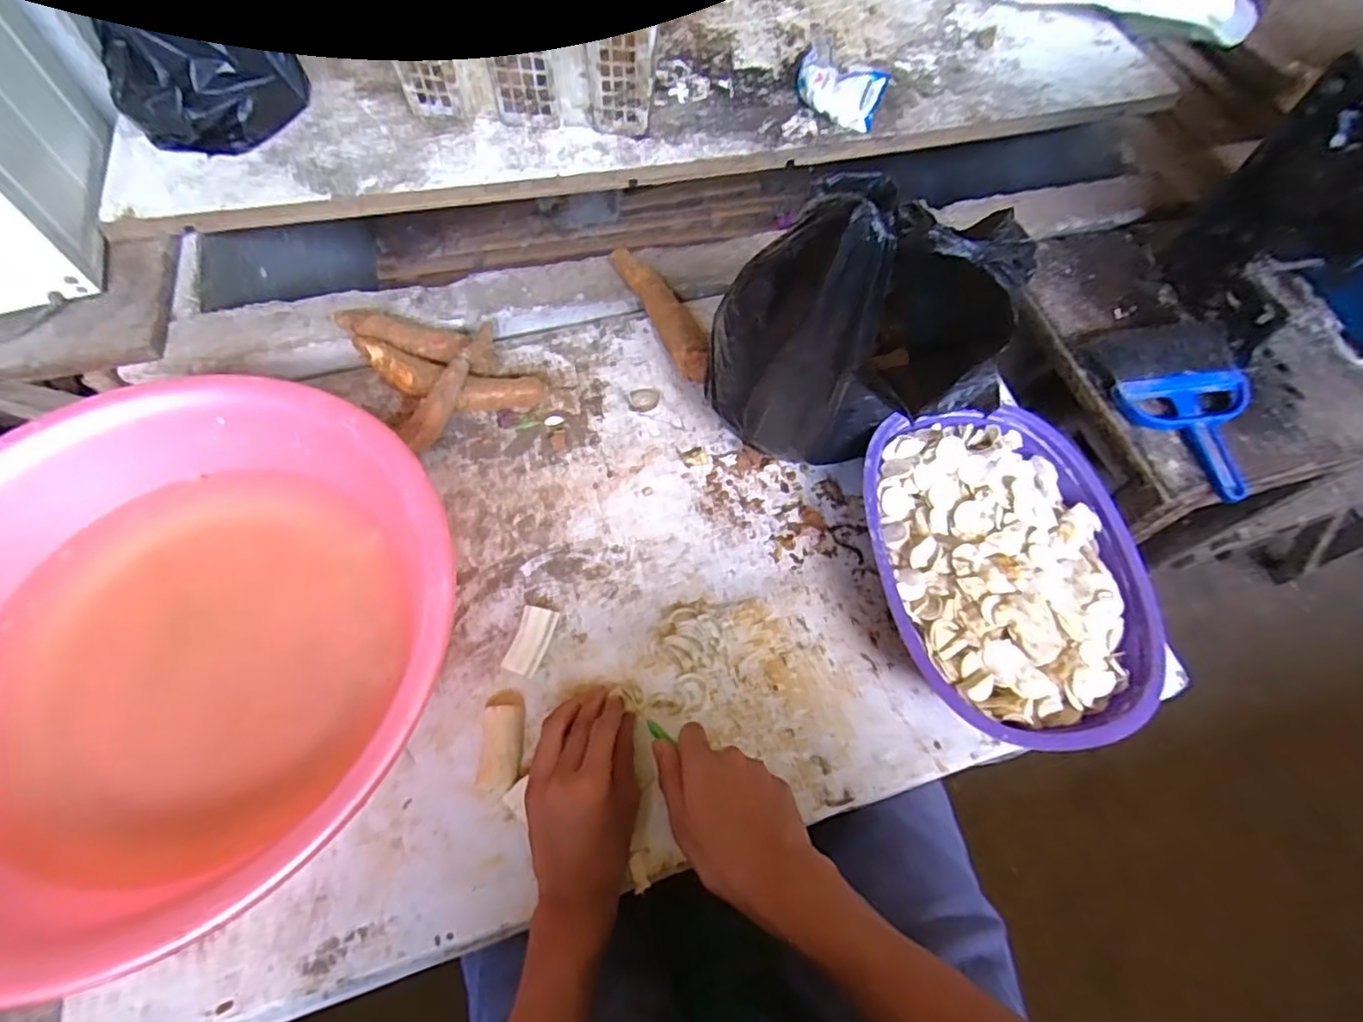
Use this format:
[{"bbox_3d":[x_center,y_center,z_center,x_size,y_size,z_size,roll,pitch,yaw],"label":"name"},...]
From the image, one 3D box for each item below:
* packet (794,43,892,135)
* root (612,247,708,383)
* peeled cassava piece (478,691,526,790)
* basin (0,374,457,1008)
[{"bbox_3d":[0.202,-0.555,0.846,0.129,0.070,0.053,40,68,19],"label":"packet"},{"bbox_3d":[-0.018,-0.218,0.703,0.043,0.044,0.204,-24,64,-13],"label":"root"},{"bbox_3d":[-0.141,0.177,0.503,0.031,0.019,0.074,-4,61,-2],"label":"peeled cassava piece"},{"bbox_3d":[-0.386,0.089,0.482,0.410,0.107,0.387,0,61,0],"label":"basin"}]

